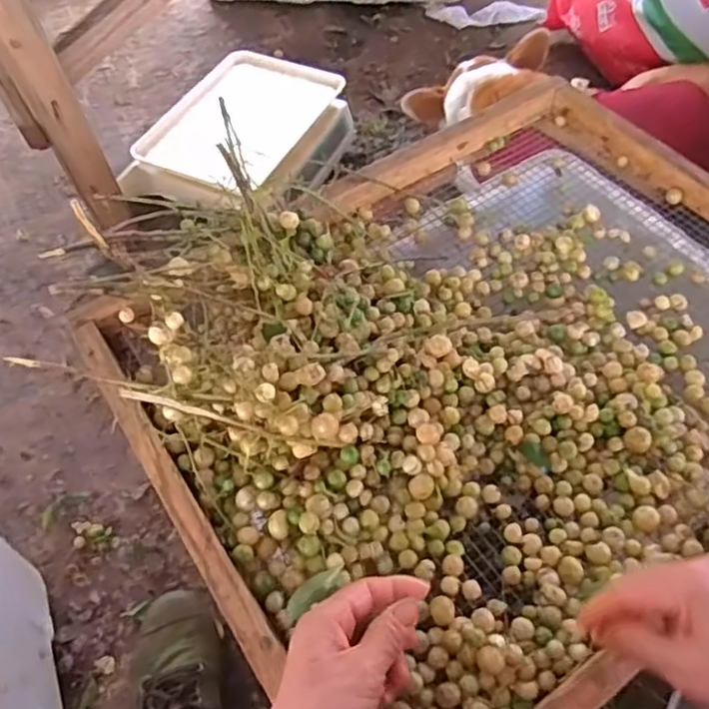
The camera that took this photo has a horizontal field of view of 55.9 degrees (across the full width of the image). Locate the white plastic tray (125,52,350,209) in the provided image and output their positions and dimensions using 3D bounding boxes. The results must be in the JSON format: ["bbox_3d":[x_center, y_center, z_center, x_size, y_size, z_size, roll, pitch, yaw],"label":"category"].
[{"bbox_3d":[-0.189,-0.378,1.078,0.239,0.033,0.310,19,59,15],"label":"white plastic tray"}]

